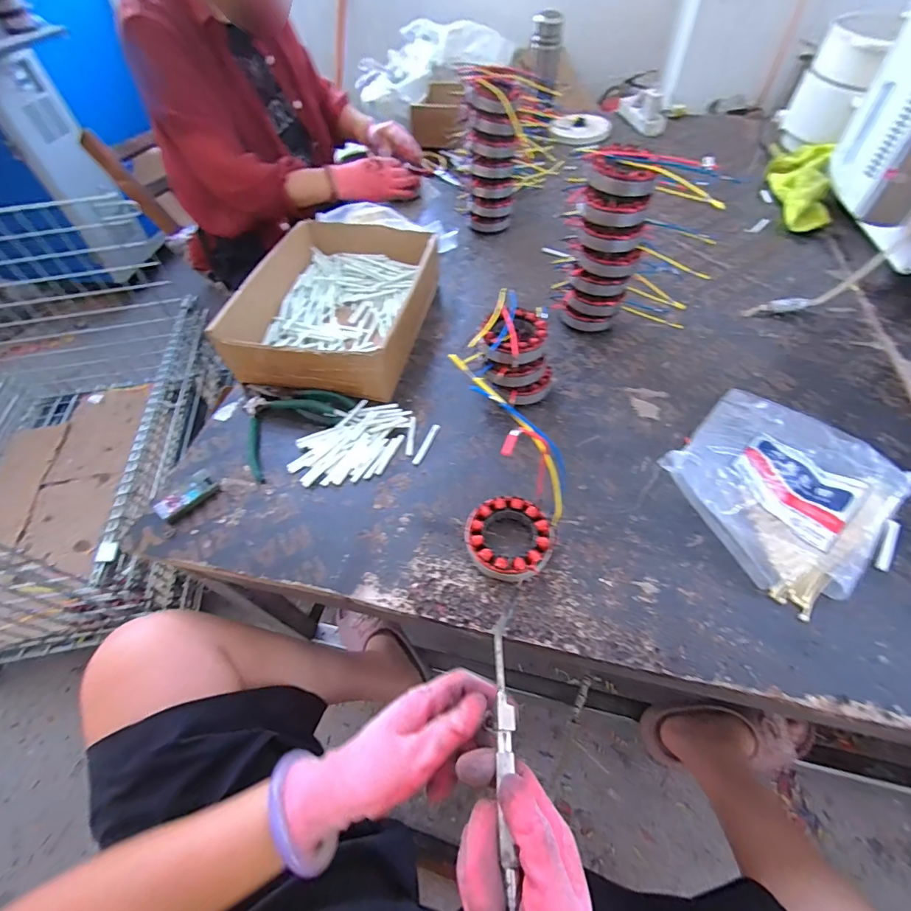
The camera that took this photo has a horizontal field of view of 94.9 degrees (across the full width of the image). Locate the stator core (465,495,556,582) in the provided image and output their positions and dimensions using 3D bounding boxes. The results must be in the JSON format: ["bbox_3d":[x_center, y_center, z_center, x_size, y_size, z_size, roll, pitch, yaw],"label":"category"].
[{"bbox_3d":[0.057,0.088,0.443,0.090,0.031,0.084,-2,54,2],"label":"stator core"}]

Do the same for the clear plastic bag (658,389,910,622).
[{"bbox_3d":[0.363,0.019,0.453,0.245,0.065,0.198,-37,60,-21],"label":"clear plastic bag"}]

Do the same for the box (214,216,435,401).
[{"bbox_3d":[-0.173,-0.241,0.651,0.244,0.088,0.332,10,55,10],"label":"box"}]

